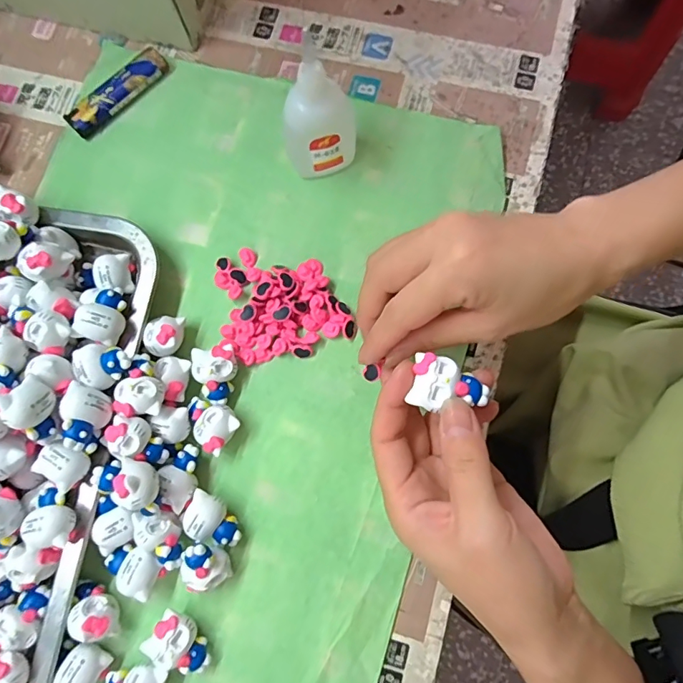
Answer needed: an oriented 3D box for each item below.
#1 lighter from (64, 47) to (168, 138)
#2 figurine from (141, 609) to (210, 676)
[{"bbox_3d":[-0.155,-0.173,0.323,0.078,0.011,0.020,-43,81,-6],"label":"lighter"},{"bbox_3d":[-0.085,0.162,0.250,0.034,0.023,0.024,31,81,7],"label":"figurine"}]

